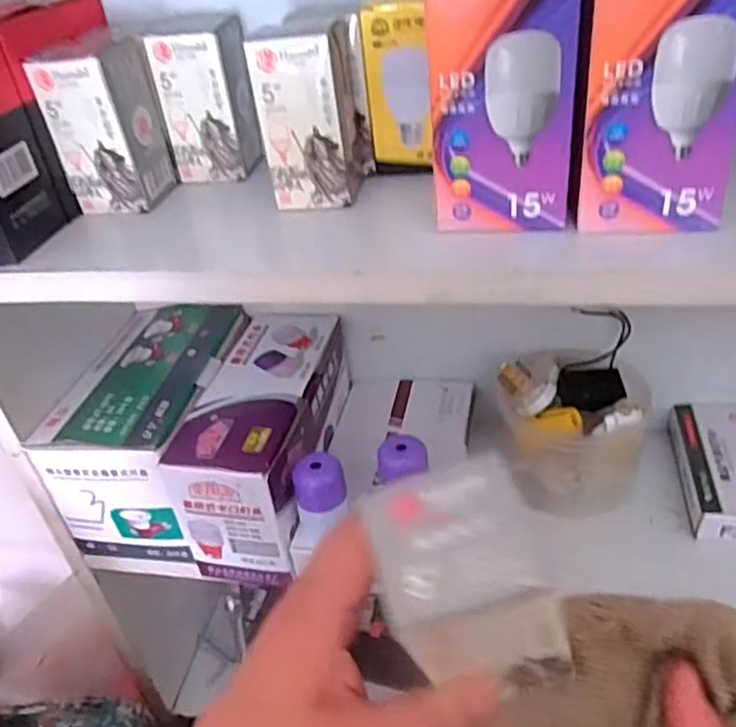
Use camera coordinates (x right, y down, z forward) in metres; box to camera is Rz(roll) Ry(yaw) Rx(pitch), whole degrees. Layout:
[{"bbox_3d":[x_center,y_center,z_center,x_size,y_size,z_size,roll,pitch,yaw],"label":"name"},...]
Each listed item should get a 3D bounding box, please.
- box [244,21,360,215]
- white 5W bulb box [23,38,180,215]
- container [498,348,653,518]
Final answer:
[{"bbox_3d":[-0.037,-0.152,0.413,0.056,0.101,0.047,-7,34,1],"label":"box"},{"bbox_3d":[-0.171,-0.154,0.442,0.049,0.098,0.059,1,35,13],"label":"white 5W bulb box"},{"bbox_3d":[0.164,0.051,0.540,0.105,0.086,0.105,-4,34,5],"label":"container"}]

